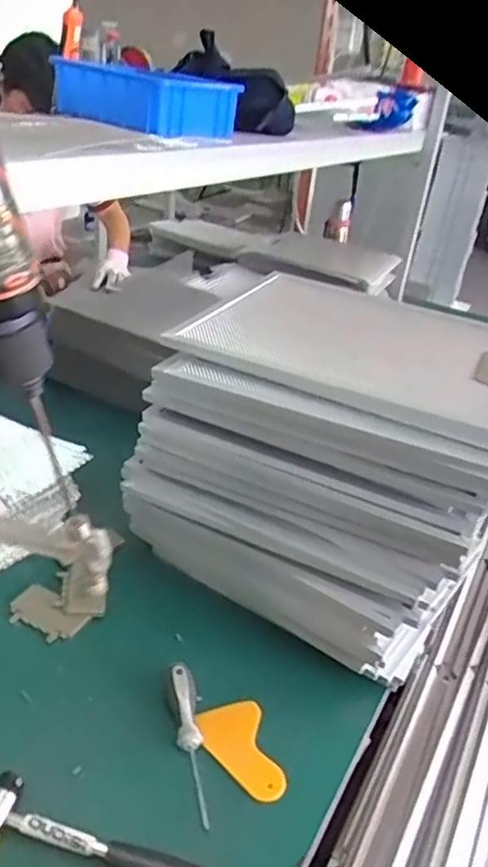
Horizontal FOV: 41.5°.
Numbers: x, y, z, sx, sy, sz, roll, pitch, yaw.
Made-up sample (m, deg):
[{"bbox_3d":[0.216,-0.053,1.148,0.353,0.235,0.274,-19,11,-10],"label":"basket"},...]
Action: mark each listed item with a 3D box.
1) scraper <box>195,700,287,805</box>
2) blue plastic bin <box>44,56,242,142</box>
[{"bbox_3d":[-0.003,0.304,0.614,0.066,0.010,0.097,-4,34,-18],"label":"scraper"},{"bbox_3d":[-0.146,-0.505,0.972,0.233,0.072,0.158,26,35,29],"label":"blue plastic bin"}]

